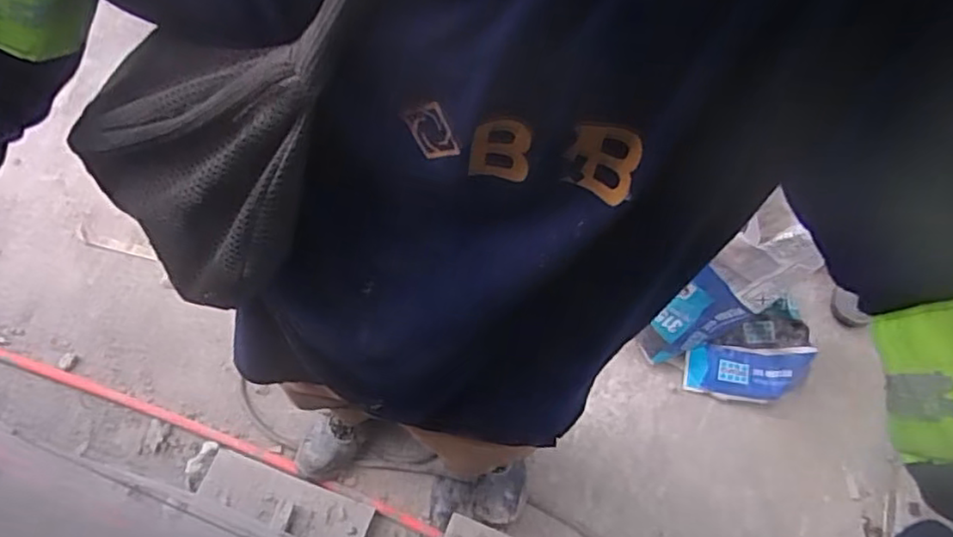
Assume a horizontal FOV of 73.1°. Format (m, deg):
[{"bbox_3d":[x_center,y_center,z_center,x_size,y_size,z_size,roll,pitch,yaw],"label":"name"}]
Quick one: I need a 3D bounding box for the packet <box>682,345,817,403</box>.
[{"bbox_3d":[0.610,0.236,1.454,0.266,0.031,0.119,1,86,11],"label":"packet"}]

